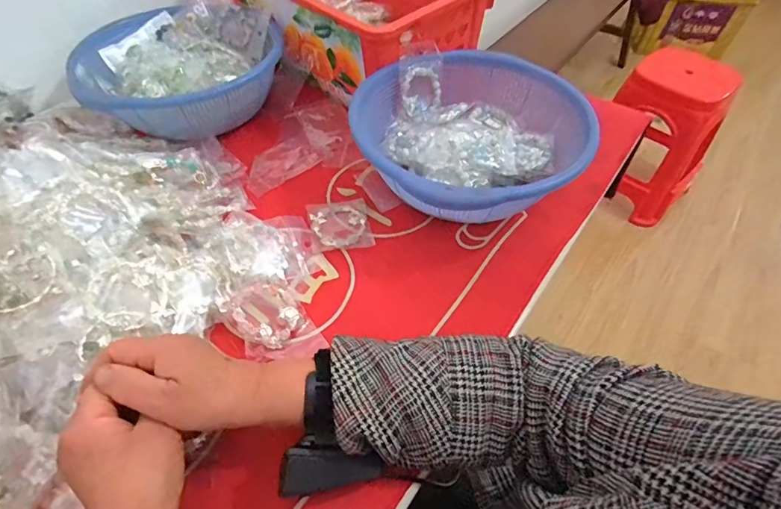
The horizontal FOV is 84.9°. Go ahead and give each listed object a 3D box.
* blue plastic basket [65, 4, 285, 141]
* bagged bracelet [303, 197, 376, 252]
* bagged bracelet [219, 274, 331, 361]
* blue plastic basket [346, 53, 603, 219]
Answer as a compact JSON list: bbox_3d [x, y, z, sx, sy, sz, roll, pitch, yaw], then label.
[{"bbox_3d":[-0.282,-0.251,0.588,0.229,0.083,0.264,31,58,24],"label":"blue plastic basket"},{"bbox_3d":[-0.057,-0.033,0.485,0.067,0.010,0.071,-10,51,-7],"label":"bagged bracelet"},{"bbox_3d":[-0.110,0.064,0.400,0.065,0.026,0.088,-32,57,-22],"label":"bagged bracelet"},{"bbox_3d":[0.092,-0.133,0.488,0.255,0.082,0.248,-1,51,1],"label":"blue plastic basket"}]

